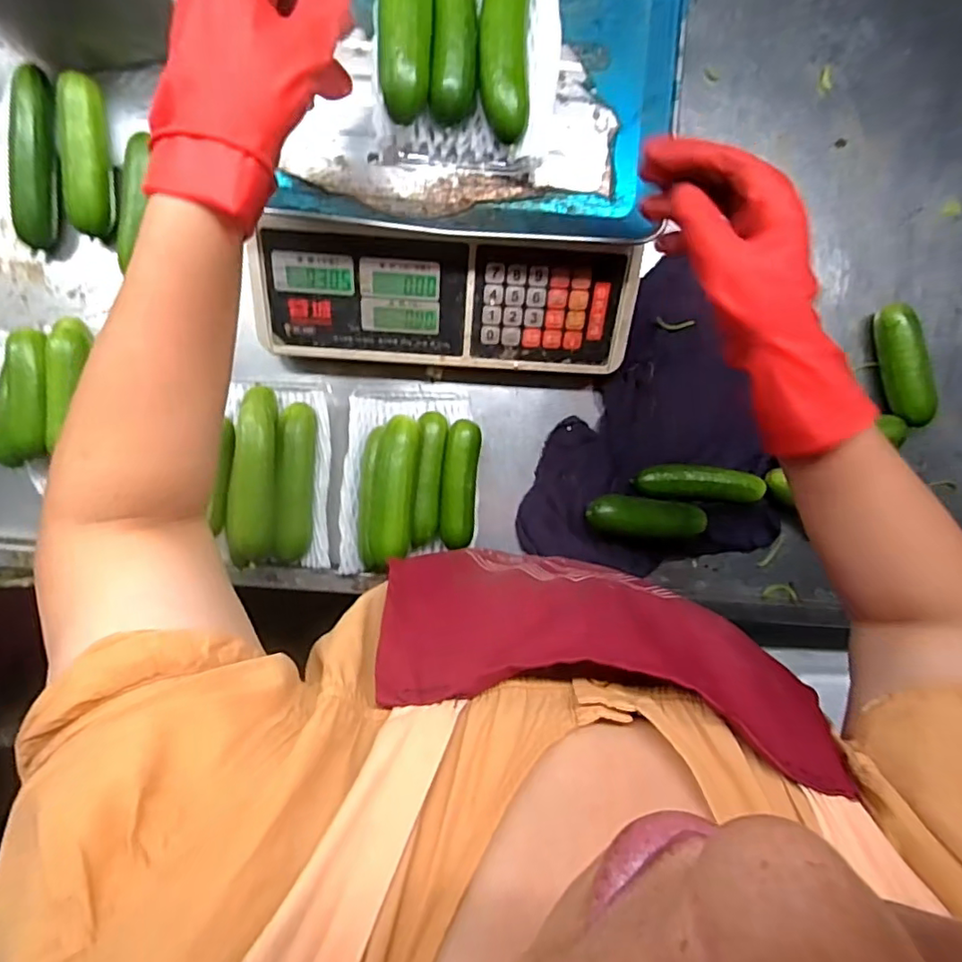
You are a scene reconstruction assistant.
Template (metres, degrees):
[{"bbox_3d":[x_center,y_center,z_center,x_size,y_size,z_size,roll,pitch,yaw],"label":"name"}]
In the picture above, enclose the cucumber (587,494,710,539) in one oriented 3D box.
[{"bbox_3d":[0.149,0.032,0.495,0.122,0.031,0.033,7,94,-19],"label":"cucumber"}]

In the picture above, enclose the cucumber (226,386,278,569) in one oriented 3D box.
[{"bbox_3d":[-0.193,-0.003,0.473,0.039,0.034,0.148,3,94,-4],"label":"cucumber"}]

